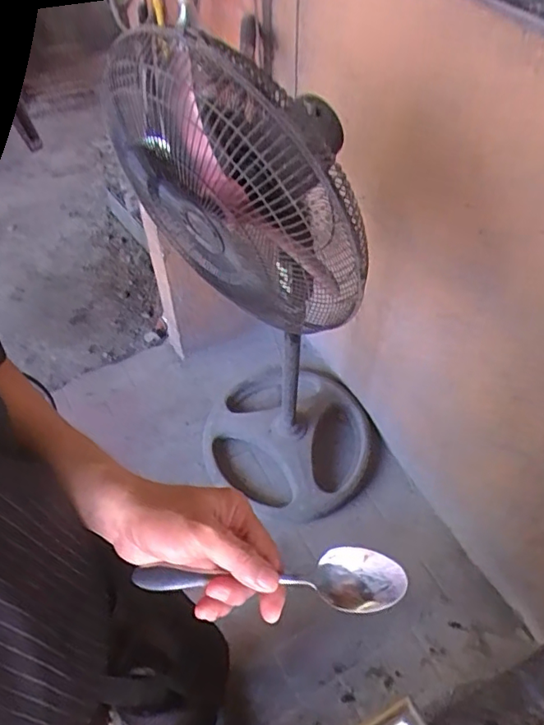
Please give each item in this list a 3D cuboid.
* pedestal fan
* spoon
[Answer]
[{"bbox_3d":[0.051,-0.094,1.127,0.427,1.157,0.436,35,62,22],"label":"pedestal fan"},{"bbox_3d":[-0.006,0.158,0.401,0.200,0.016,0.039,-4,53,12],"label":"spoon"}]

